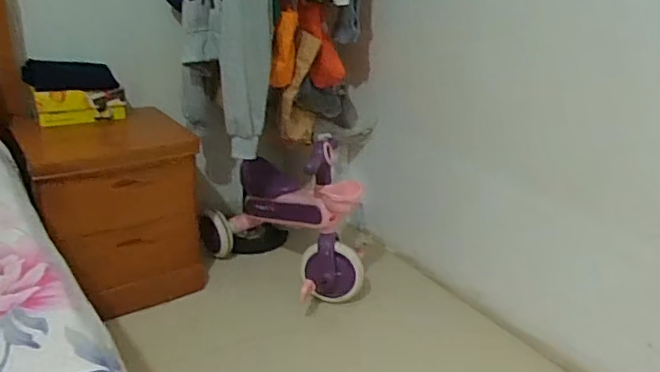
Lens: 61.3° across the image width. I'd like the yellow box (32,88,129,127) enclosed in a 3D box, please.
[{"bbox_3d":[-0.785,-0.257,1.778,0.270,0.110,0.052,-13,28,-34],"label":"yellow box"}]

